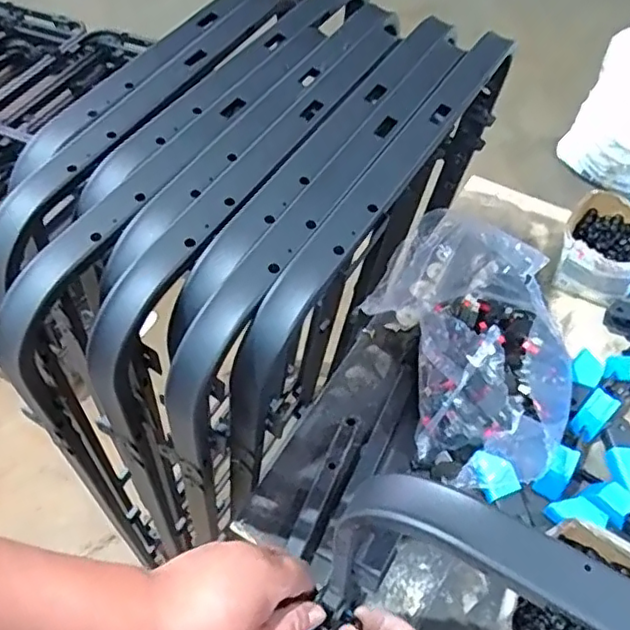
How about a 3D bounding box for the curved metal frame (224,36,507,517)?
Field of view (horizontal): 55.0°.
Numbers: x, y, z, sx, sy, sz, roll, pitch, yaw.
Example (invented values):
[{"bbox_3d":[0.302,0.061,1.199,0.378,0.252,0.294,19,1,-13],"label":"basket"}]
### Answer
[{"bbox_3d":[0.064,-0.037,0.618,0.063,0.300,0.526,29,60,22],"label":"curved metal frame"}]

